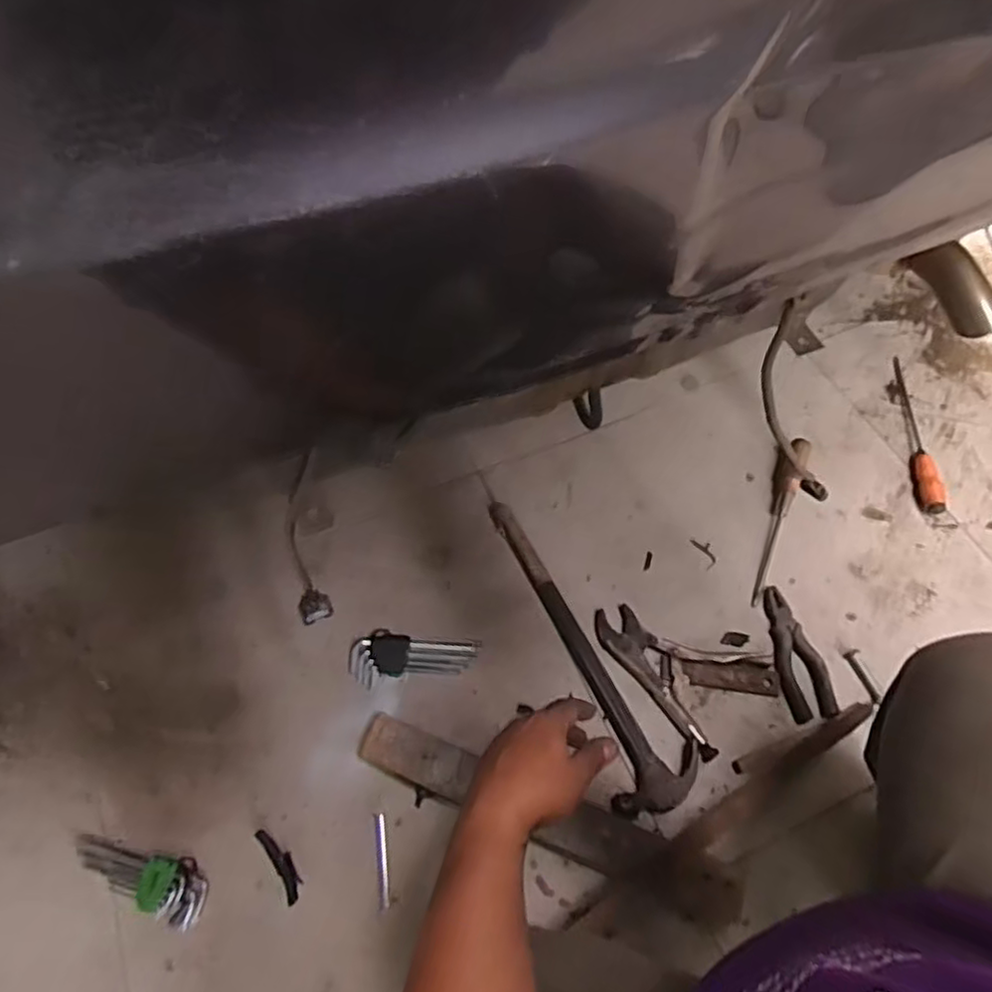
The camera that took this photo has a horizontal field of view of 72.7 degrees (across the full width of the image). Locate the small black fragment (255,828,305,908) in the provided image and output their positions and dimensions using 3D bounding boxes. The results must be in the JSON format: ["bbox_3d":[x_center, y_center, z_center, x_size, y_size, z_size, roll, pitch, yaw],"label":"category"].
[{"bbox_3d":[-0.246,0.421,0.772,0.024,0.011,0.087,-32,65,-14],"label":"small black fragment"}]

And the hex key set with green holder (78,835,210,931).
[{"bbox_3d":[-0.396,0.425,0.756,0.157,0.021,0.058,18,63,11],"label":"hex key set with green holder"}]

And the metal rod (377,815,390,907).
[{"bbox_3d":[-0.130,0.419,0.775,0.011,0.005,0.095,-7,61,-2],"label":"metal rod"}]

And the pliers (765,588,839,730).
[{"bbox_3d":[0.389,0.201,0.875,0.056,0.018,0.175,-5,61,-1],"label":"pliers"}]

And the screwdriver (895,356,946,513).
[{"bbox_3d":[0.643,-0.105,1.035,0.029,0.028,0.291,4,61,4],"label":"screwdriver"}]

